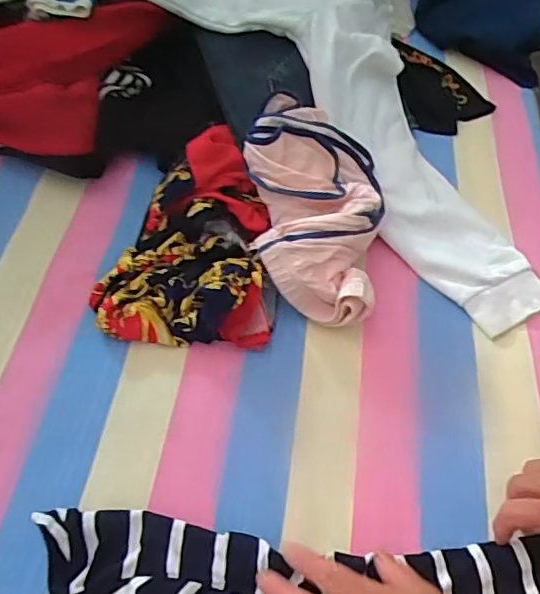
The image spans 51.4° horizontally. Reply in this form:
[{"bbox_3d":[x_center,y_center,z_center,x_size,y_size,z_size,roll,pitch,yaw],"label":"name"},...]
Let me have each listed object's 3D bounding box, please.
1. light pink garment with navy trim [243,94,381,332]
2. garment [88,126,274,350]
[{"bbox_3d":[0.043,-0.099,0.589,0.144,0.083,0.246,5,56,2],"label":"light pink garment with navy trim"},{"bbox_3d":[-0.084,-0.072,0.580,0.174,0.054,0.236,3,55,-1],"label":"garment"}]

